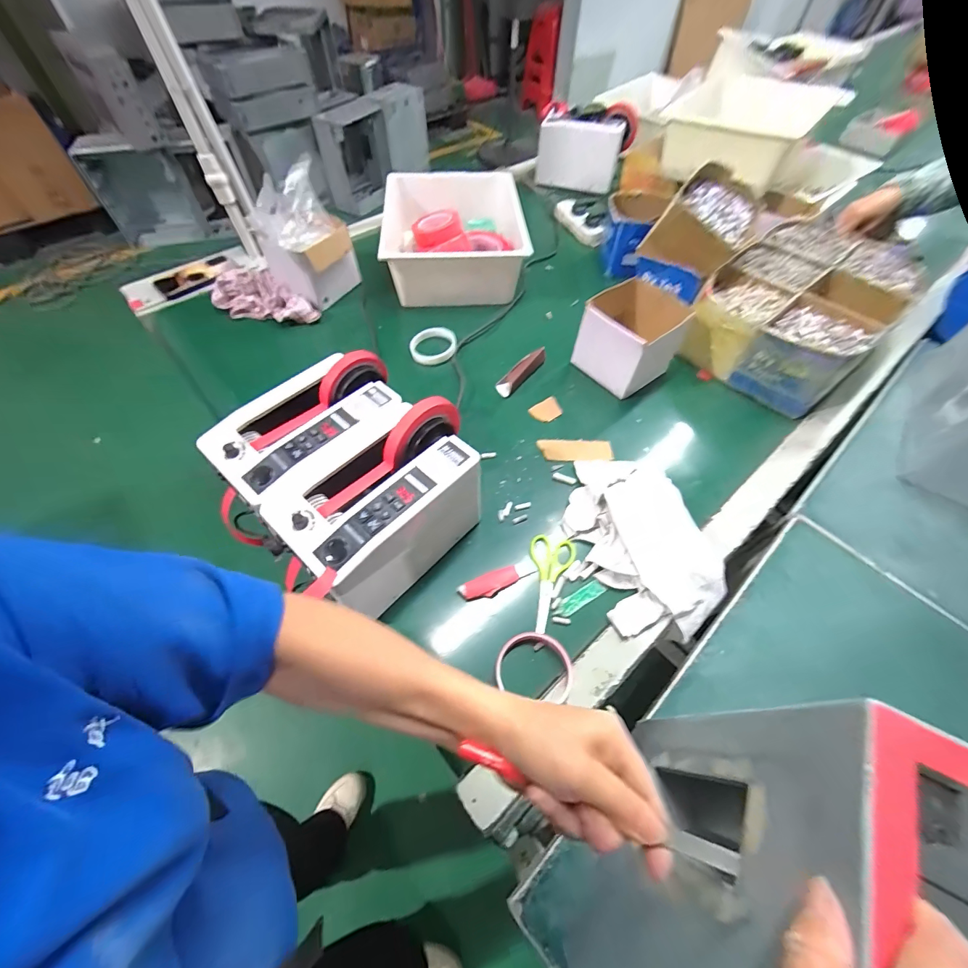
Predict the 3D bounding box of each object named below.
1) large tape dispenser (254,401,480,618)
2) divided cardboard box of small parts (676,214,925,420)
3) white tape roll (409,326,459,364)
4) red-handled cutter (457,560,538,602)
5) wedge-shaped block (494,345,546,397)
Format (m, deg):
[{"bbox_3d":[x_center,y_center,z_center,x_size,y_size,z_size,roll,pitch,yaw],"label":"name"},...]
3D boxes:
[{"bbox_3d":[-0.112,0.024,0.501,0.144,0.159,0.241,39,65,20],"label":"large tape dispenser"},{"bbox_3d":[0.576,-0.327,0.754,0.387,0.111,0.264,-38,67,-21],"label":"divided cardboard box of small parts"},{"bbox_3d":[-0.096,-0.264,0.774,0.089,0.013,0.081,-4,64,9],"label":"white tape roll"},{"bbox_3d":[0.019,0.124,0.527,0.104,0.012,0.028,-23,62,-14],"label":"red-handled cutter"},{"bbox_3d":[0.069,-0.203,0.731,0.031,0.020,0.122,38,65,20],"label":"wedge-shaped block"}]

